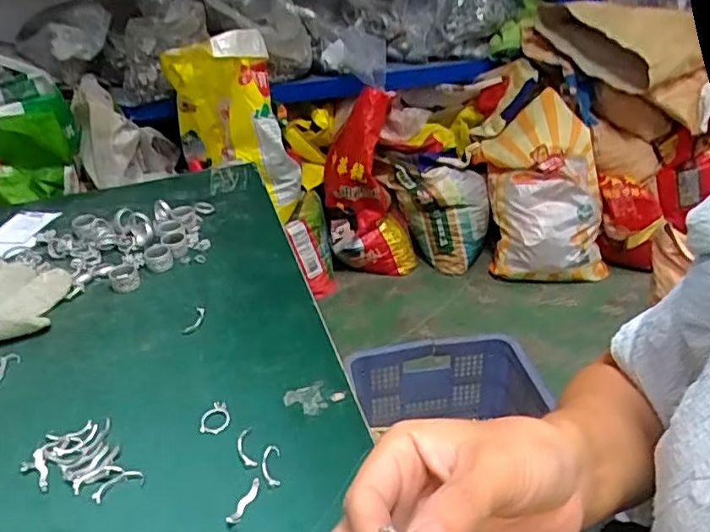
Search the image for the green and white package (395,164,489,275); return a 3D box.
[{"bbox_3d":[0.288,-0.163,1.952,0.289,0.320,0.178,4,32,10],"label":"green and white package"}]

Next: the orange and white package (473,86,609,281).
[{"bbox_3d":[0.576,-0.233,1.832,0.329,0.563,0.126,-8,0,7],"label":"orange and white package"}]

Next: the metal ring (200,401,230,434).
[{"bbox_3d":[-0.103,0.113,0.446,0.021,0.006,0.027,7,34,15],"label":"metal ring"}]

